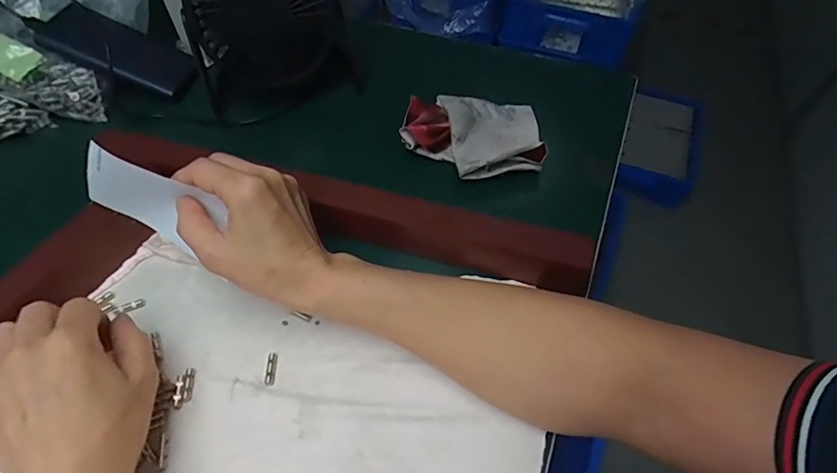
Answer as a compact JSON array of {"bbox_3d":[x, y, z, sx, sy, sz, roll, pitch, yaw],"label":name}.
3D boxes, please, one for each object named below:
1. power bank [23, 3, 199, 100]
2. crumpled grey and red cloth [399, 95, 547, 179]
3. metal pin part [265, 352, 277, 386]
[{"bbox_3d":[-0.297,-0.187,0.448,0.140,0.013,0.063,24,61,-9],"label":"power bank"},{"bbox_3d":[0.049,-0.094,0.401,0.120,0.027,0.100,4,53,1],"label":"crumpled grey and red cloth"},{"bbox_3d":[-0.096,0.085,0.290,0.006,0.004,0.022,-4,53,-4],"label":"metal pin part"}]

